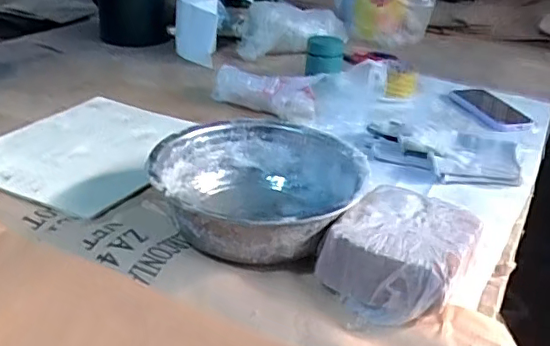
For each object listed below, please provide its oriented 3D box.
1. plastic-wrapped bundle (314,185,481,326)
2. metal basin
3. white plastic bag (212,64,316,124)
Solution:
[{"bbox_3d":[0.119,0.072,0.525,0.114,0.057,0.146,18,33,24],"label":"plastic-wrapped bundle"},{"bbox_3d":[-0.018,0.019,0.588,0.206,0.071,0.209,3,29,-2],"label":"metal basin"},{"bbox_3d":[-0.014,-0.128,0.898,0.184,0.056,0.062,19,33,25],"label":"white plastic bag"}]

